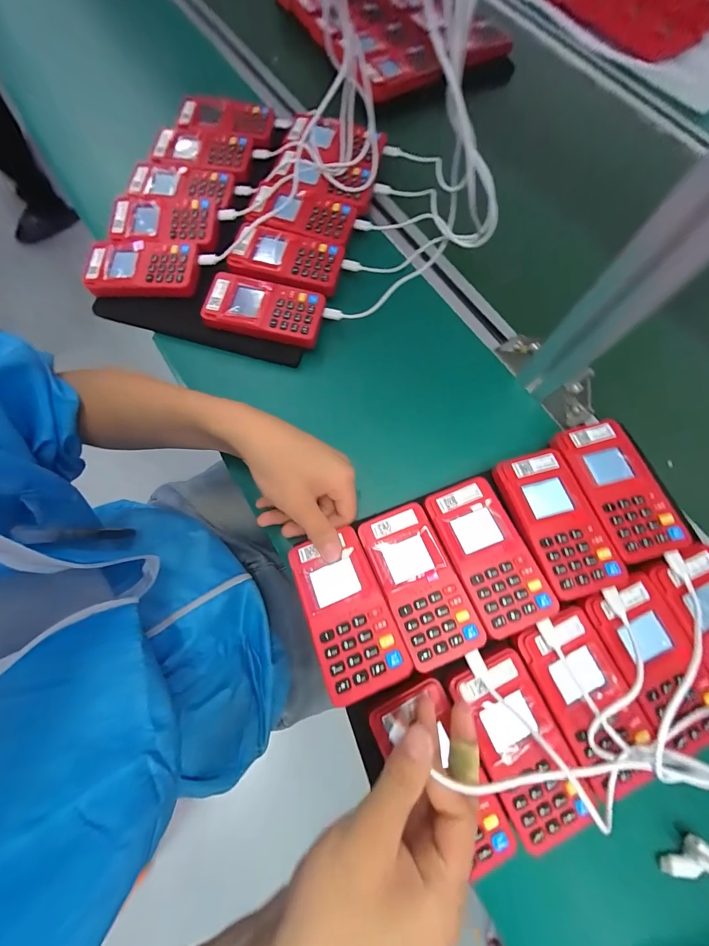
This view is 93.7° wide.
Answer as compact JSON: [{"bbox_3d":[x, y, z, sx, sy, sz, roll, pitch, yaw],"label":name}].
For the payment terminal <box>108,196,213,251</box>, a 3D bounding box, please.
[{"bbox_3d":[-0.213,-0.282,0.371,0.111,0.020,0.065,4,74,2],"label":"payment terminal"}]

